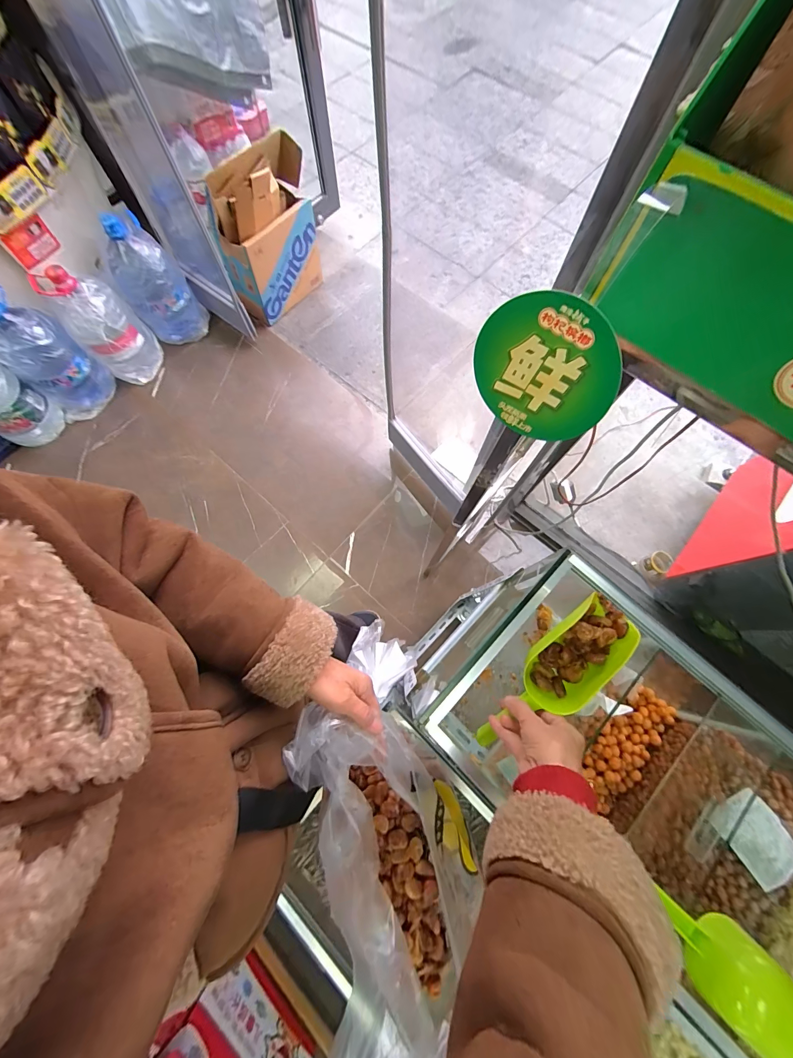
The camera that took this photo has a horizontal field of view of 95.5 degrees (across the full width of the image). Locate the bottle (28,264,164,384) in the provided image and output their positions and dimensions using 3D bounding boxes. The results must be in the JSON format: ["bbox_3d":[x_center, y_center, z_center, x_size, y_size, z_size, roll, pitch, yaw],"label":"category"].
[{"bbox_3d":[-1.107,-0.766,1.403,0.187,0.393,0.233,43,78,12],"label":"bottle"}]

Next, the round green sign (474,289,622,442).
[{"bbox_3d":[0.096,-0.103,0.241,0.092,0.094,0.004,17,54,43],"label":"round green sign"}]

